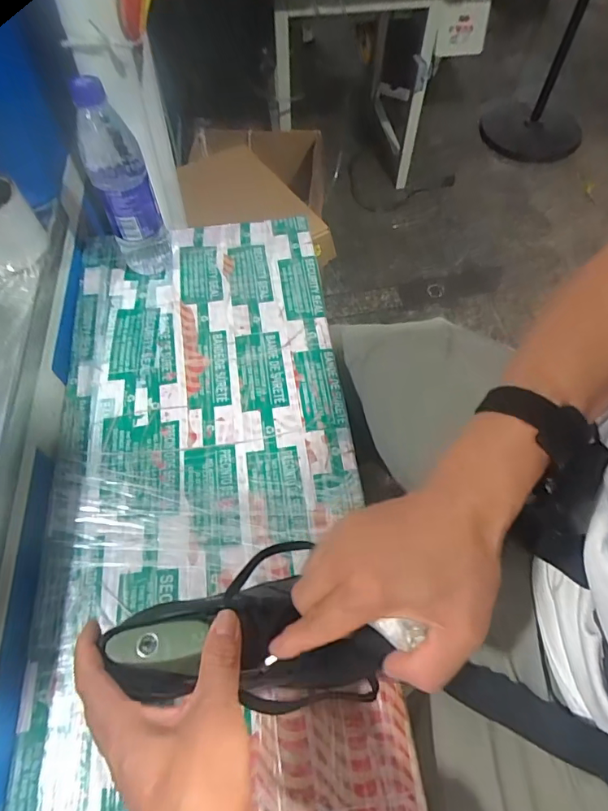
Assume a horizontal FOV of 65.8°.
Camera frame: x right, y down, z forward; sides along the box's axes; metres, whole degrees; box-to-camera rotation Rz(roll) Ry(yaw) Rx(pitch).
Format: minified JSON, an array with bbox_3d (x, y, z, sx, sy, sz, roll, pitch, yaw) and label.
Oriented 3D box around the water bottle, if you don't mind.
[{"bbox_3d":[-0.212,-0.257,0.556,0.062,0.228,0.058,-17,61,-10],"label":"water bottle"}]

